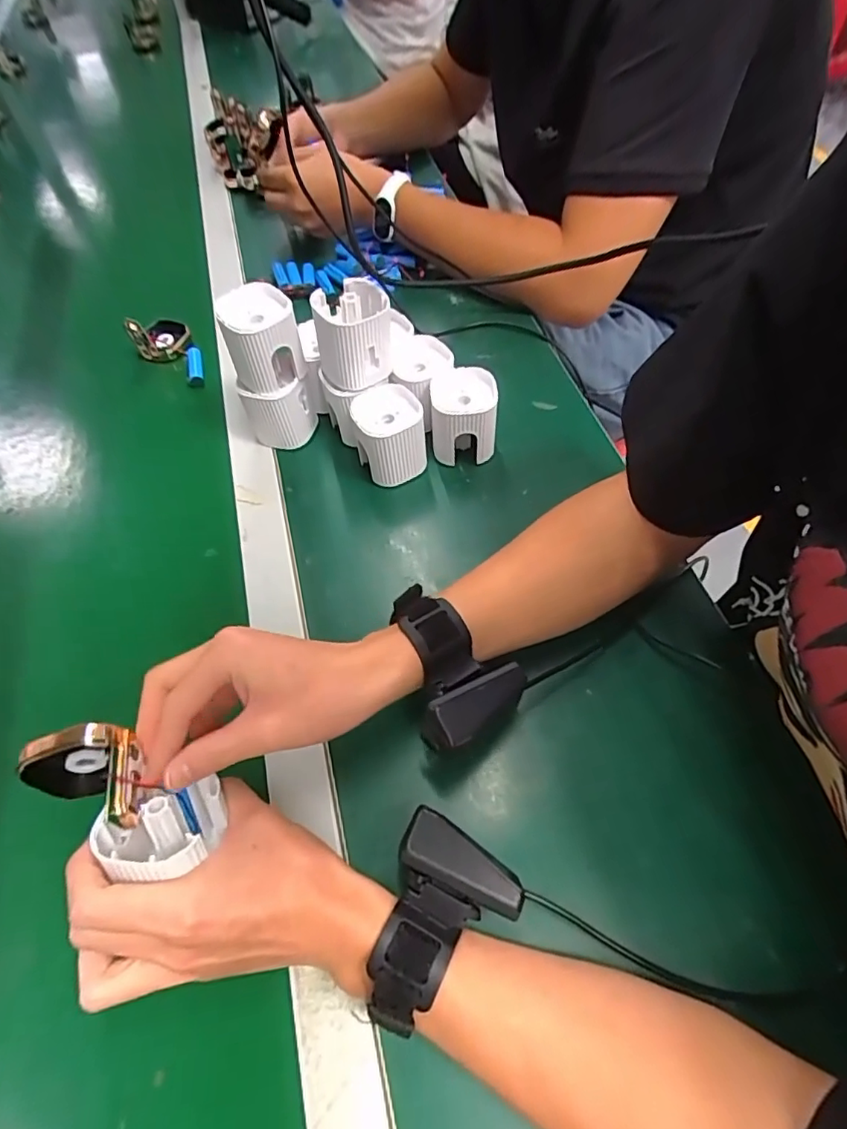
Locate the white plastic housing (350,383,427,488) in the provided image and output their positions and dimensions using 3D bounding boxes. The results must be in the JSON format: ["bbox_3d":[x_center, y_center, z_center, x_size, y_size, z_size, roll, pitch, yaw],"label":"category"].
[{"bbox_3d":[-0.028,-0.107,0.477,0.057,0.067,0.058,-11,58,-2],"label":"white plastic housing"}]

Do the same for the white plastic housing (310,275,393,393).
[{"bbox_3d":[-0.053,-0.179,0.443,0.055,0.074,0.051,-7,57,0],"label":"white plastic housing"}]

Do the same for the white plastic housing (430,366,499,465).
[{"bbox_3d":[0.035,-0.124,0.480,0.059,0.064,0.059,-2,58,3],"label":"white plastic housing"}]

